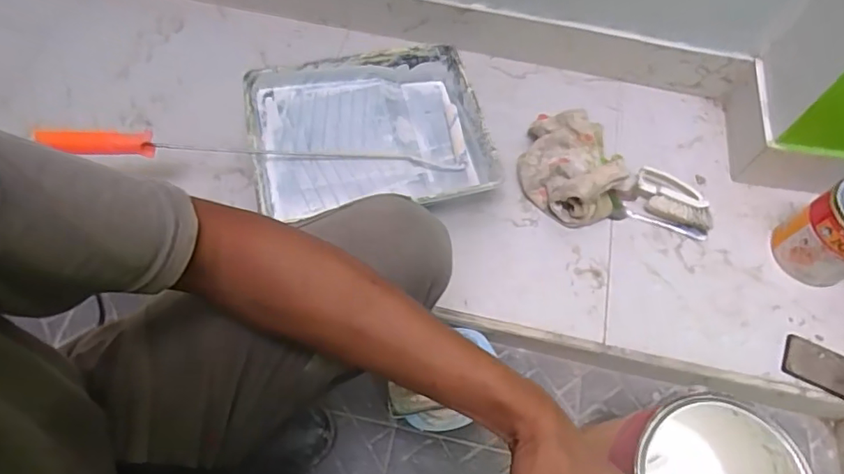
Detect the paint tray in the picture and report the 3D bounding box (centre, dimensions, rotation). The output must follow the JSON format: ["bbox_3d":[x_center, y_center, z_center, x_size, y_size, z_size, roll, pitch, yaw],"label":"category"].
[{"bbox_3d":[-0.080,-0.149,0.799,0.334,0.070,0.274,-12,65,-8],"label":"paint tray"}]

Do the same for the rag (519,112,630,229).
[{"bbox_3d":[0.230,-0.111,0.788,0.156,0.088,0.160,21,65,8],"label":"rag"}]

